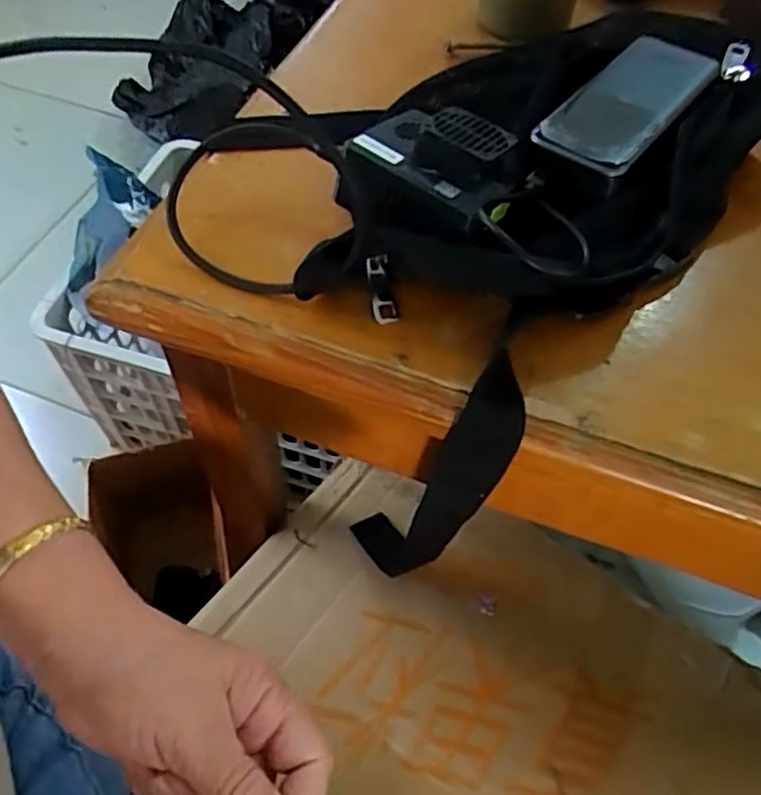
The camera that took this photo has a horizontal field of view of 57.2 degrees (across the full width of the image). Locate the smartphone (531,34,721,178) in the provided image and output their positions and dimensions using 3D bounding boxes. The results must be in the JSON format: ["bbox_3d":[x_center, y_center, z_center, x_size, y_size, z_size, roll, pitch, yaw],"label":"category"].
[{"bbox_3d":[0.132,-0.159,0.371,0.051,0.006,0.123,33,61,19],"label":"smartphone"}]

